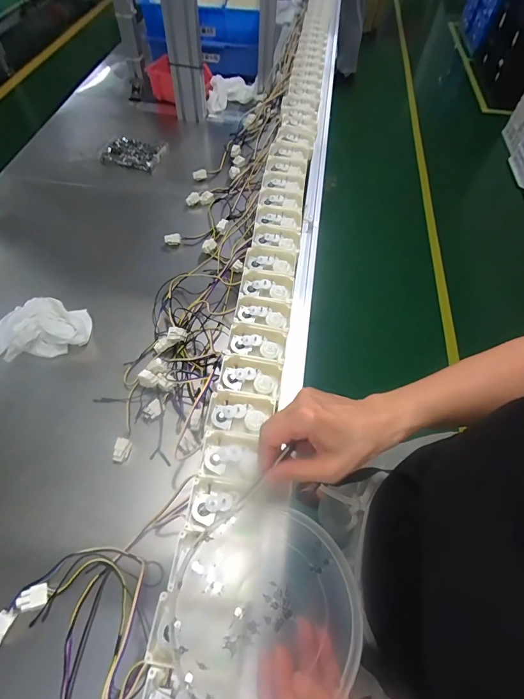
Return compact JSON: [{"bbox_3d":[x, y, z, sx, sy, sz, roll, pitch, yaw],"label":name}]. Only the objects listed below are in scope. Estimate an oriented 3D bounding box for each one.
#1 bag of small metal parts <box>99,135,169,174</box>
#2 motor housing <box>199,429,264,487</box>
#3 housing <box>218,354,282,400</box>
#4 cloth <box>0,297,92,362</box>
[{"bbox_3d":[-0.347,-0.535,0.981,0.158,0.022,0.103,13,57,6],"label":"bag of small metal parts"},{"bbox_3d":[-0.035,0.121,0.405,0.065,0.024,0.050,6,57,2],"label":"motor housing"},{"bbox_3d":[-0.014,0.039,0.464,0.075,0.033,0.049,6,57,2],"label":"housing"},{"bbox_3d":[-0.401,-0.042,0.643,0.173,0.048,0.106,-8,57,-7],"label":"cloth"}]

